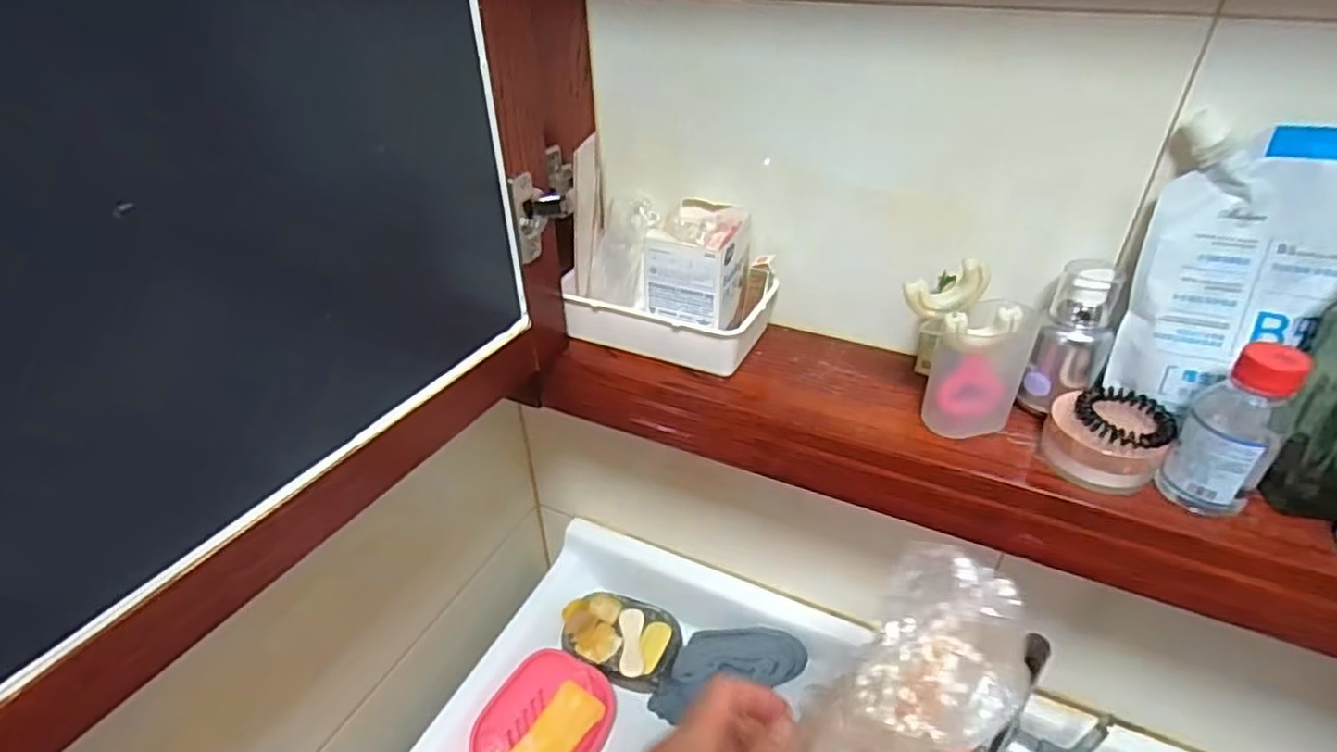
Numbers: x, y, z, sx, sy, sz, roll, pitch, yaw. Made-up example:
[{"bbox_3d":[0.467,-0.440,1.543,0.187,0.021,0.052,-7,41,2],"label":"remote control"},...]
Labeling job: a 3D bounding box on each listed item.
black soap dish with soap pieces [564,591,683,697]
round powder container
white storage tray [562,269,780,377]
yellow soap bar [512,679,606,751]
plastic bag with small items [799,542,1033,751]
[{"bbox_3d":[-0.055,0.299,0.781,0.133,0.029,0.095,8,36,13],"label":"black soap dish with soap pieces"},{"bbox_3d":[0.268,0.039,0.424,0.061,0.038,0.053,5,36,9],"label":"round powder container"},{"bbox_3d":[-0.003,-0.052,0.553,0.163,0.044,0.093,11,37,17],"label":"white storage tray"},{"bbox_3d":[-0.117,0.364,0.687,0.056,0.018,0.109,20,41,27],"label":"yellow soap bar"},{"bbox_3d":[0.117,0.165,0.339,0.043,0.159,0.069,23,11,-47],"label":"plastic bag with small items"}]

